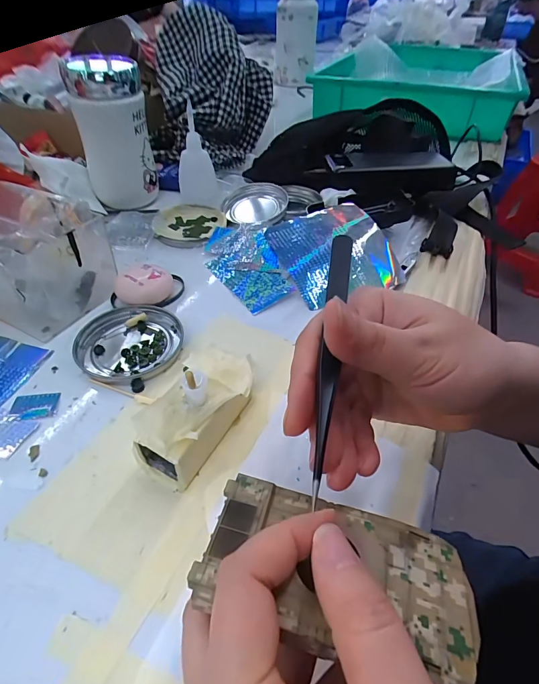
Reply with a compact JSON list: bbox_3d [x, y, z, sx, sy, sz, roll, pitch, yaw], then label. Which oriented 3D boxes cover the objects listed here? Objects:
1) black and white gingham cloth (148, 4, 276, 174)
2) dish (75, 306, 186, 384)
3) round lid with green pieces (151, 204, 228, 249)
[{"bbox_3d":[-0.083,-0.351,0.536,0.166,0.160,0.159,-3,45,-3],"label":"black and white gingham cloth"},{"bbox_3d":[-0.110,0.000,0.294,0.077,0.007,0.076,0,45,0],"label":"dish"},{"bbox_3d":[-0.090,-0.132,0.426,0.078,0.012,0.082,0,45,0],"label":"round lid with green pieces"}]

